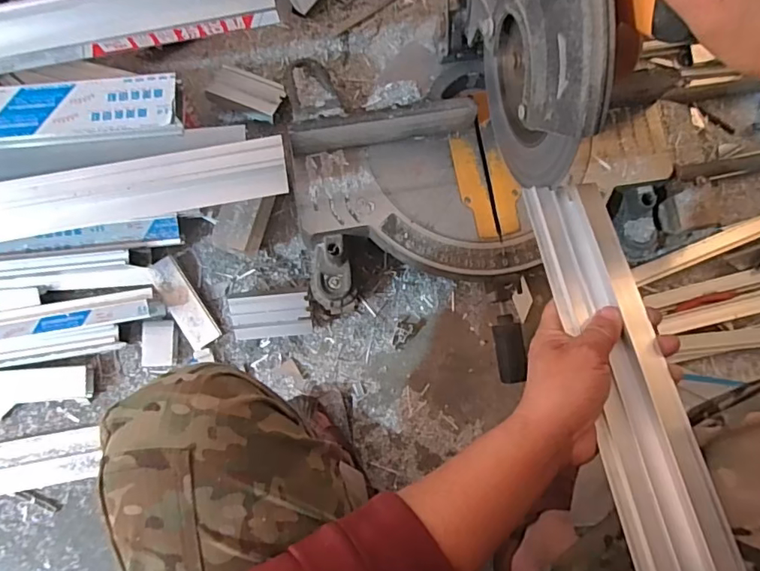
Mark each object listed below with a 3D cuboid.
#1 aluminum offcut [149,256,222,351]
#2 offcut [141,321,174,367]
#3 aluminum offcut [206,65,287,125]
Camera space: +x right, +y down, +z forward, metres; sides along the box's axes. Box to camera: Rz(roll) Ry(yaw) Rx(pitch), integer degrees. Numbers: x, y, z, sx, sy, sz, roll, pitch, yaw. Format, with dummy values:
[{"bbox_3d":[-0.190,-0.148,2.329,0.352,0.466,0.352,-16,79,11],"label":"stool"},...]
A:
[{"bbox_3d":[-0.280,0.026,0.746,0.041,0.022,0.136,-32,84,-5],"label":"aluminum offcut"},{"bbox_3d":[-0.318,0.083,0.741,0.042,0.009,0.064,1,78,-18],"label":"offcut"},{"bbox_3d":[-0.200,-0.290,0.787,0.112,0.033,0.066,24,83,2],"label":"aluminum offcut"}]

